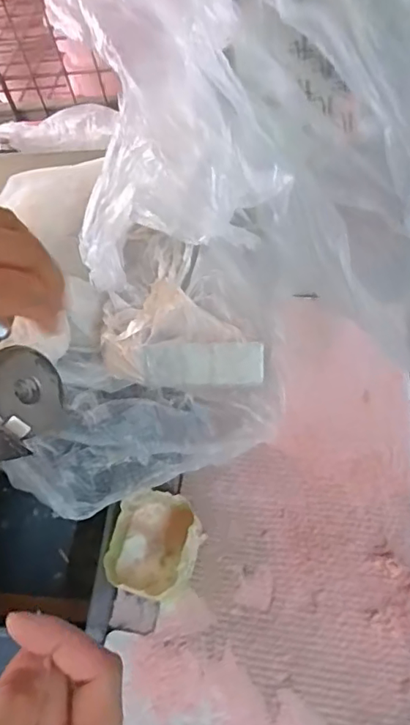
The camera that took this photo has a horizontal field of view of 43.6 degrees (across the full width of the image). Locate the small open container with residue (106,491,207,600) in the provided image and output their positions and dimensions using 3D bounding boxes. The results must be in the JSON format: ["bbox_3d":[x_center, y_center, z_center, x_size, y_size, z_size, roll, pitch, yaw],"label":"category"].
[{"bbox_3d":[-0.049,0.176,0.497,0.083,0.050,0.096,9,61,14],"label":"small open container with residue"}]

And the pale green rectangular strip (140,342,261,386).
[{"bbox_3d":[-0.001,0.002,0.341,0.078,0.029,0.004,-2,17,7],"label":"pale green rectangular strip"}]

